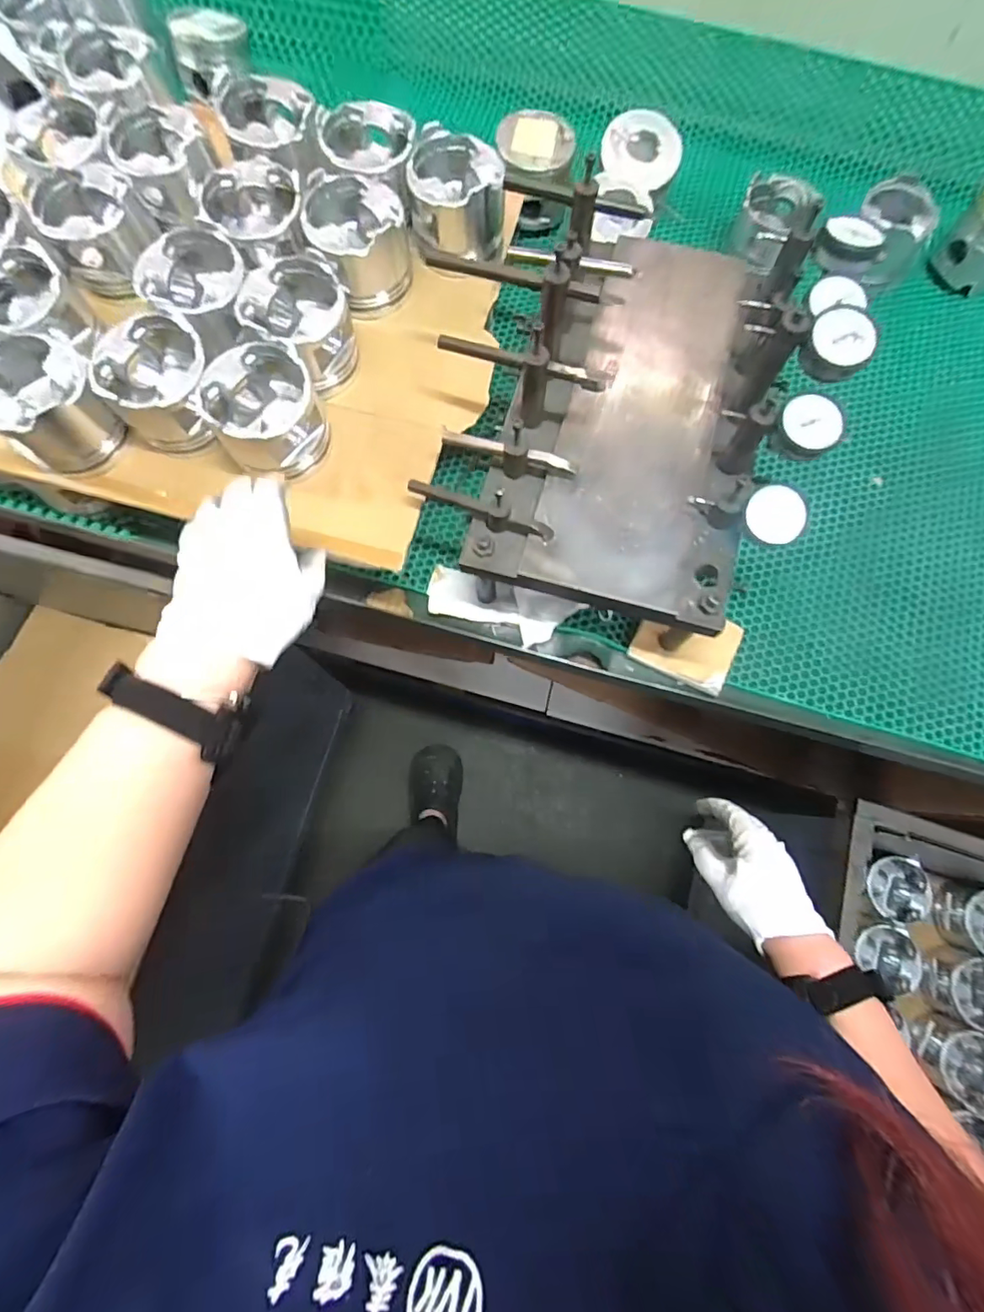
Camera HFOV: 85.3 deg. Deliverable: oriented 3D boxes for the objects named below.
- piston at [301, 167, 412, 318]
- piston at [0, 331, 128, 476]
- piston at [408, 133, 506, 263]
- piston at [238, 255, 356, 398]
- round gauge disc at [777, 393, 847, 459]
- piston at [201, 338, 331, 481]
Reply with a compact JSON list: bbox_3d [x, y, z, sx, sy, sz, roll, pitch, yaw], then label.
[{"bbox_3d":[-0.140,-0.435,0.568,0.104,0.075,0.105,-14,76,-5],"label":"piston"},{"bbox_3d":[-0.417,-0.237,0.507,0.094,0.070,0.103,-43,80,-11],"label":"piston"},{"bbox_3d":[-0.037,-0.498,0.585,0.101,0.072,0.101,1,75,-1],"label":"piston"},{"bbox_3d":[-0.189,-0.335,0.540,0.095,0.080,0.094,0,75,-1],"label":"piston"},{"bbox_3d":[0.270,-0.196,0.453,0.052,0.012,0.053,0,75,-1],"label":"round gauge disc"},{"bbox_3d":[-0.215,-0.230,0.511,0.094,0.085,0.091,0,75,-1],"label":"piston"}]

